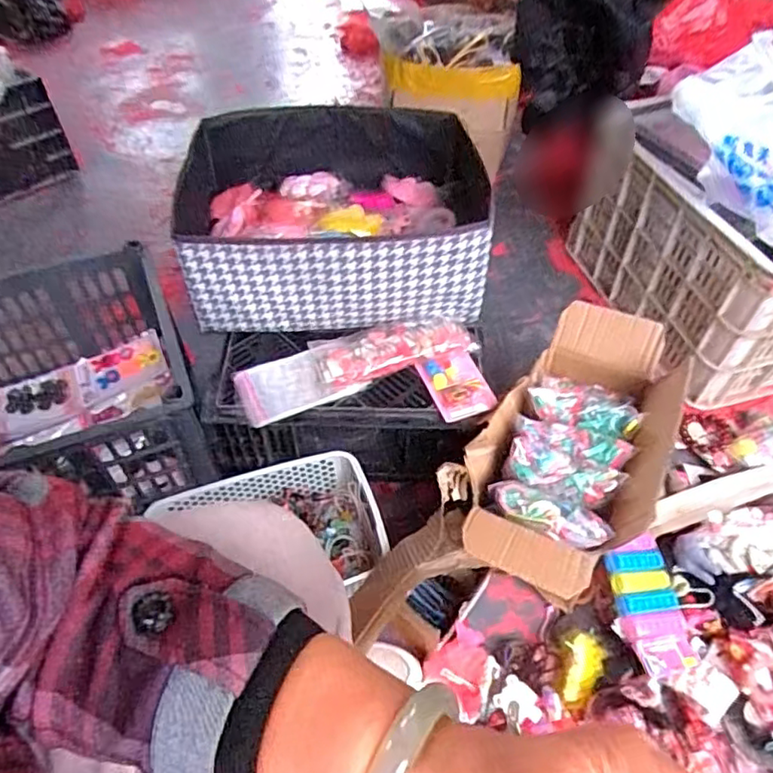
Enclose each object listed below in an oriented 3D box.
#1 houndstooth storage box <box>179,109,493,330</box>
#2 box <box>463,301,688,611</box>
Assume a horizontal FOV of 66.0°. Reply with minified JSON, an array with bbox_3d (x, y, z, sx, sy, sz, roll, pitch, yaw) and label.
[{"bbox_3d":[-0.074,-0.265,0.899,0.430,0.163,0.379,3,51,2],"label":"houndstooth storage box"},{"bbox_3d":[0.234,0.071,0.742,0.204,0.091,0.396,22,54,17],"label":"box"}]

